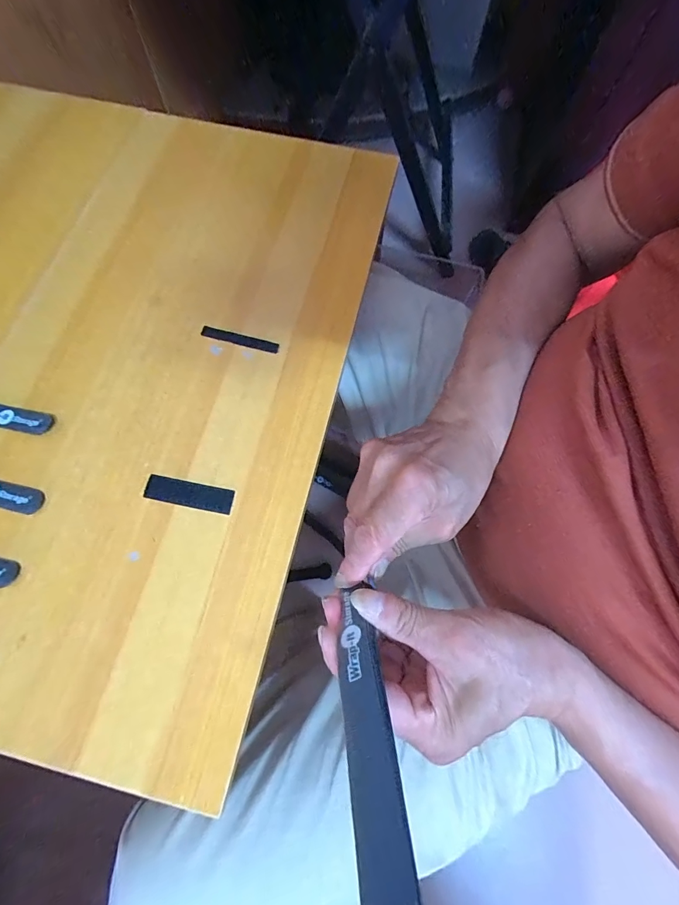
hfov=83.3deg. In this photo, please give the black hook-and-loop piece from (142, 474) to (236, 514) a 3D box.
[{"bbox_3d":[-0.118,0.032,0.298,0.069,0.004,0.018,11,72,3],"label":"black hook-and-loop piece"}]

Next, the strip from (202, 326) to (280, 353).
[{"bbox_3d":[-0.090,-0.101,0.341,0.070,0.004,0.010,14,72,4],"label":"strip"}]

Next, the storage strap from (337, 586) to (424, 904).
[{"bbox_3d":[0.015,0.136,0.157,0.024,0.009,0.182,-5,29,-3],"label":"storage strap"}]

